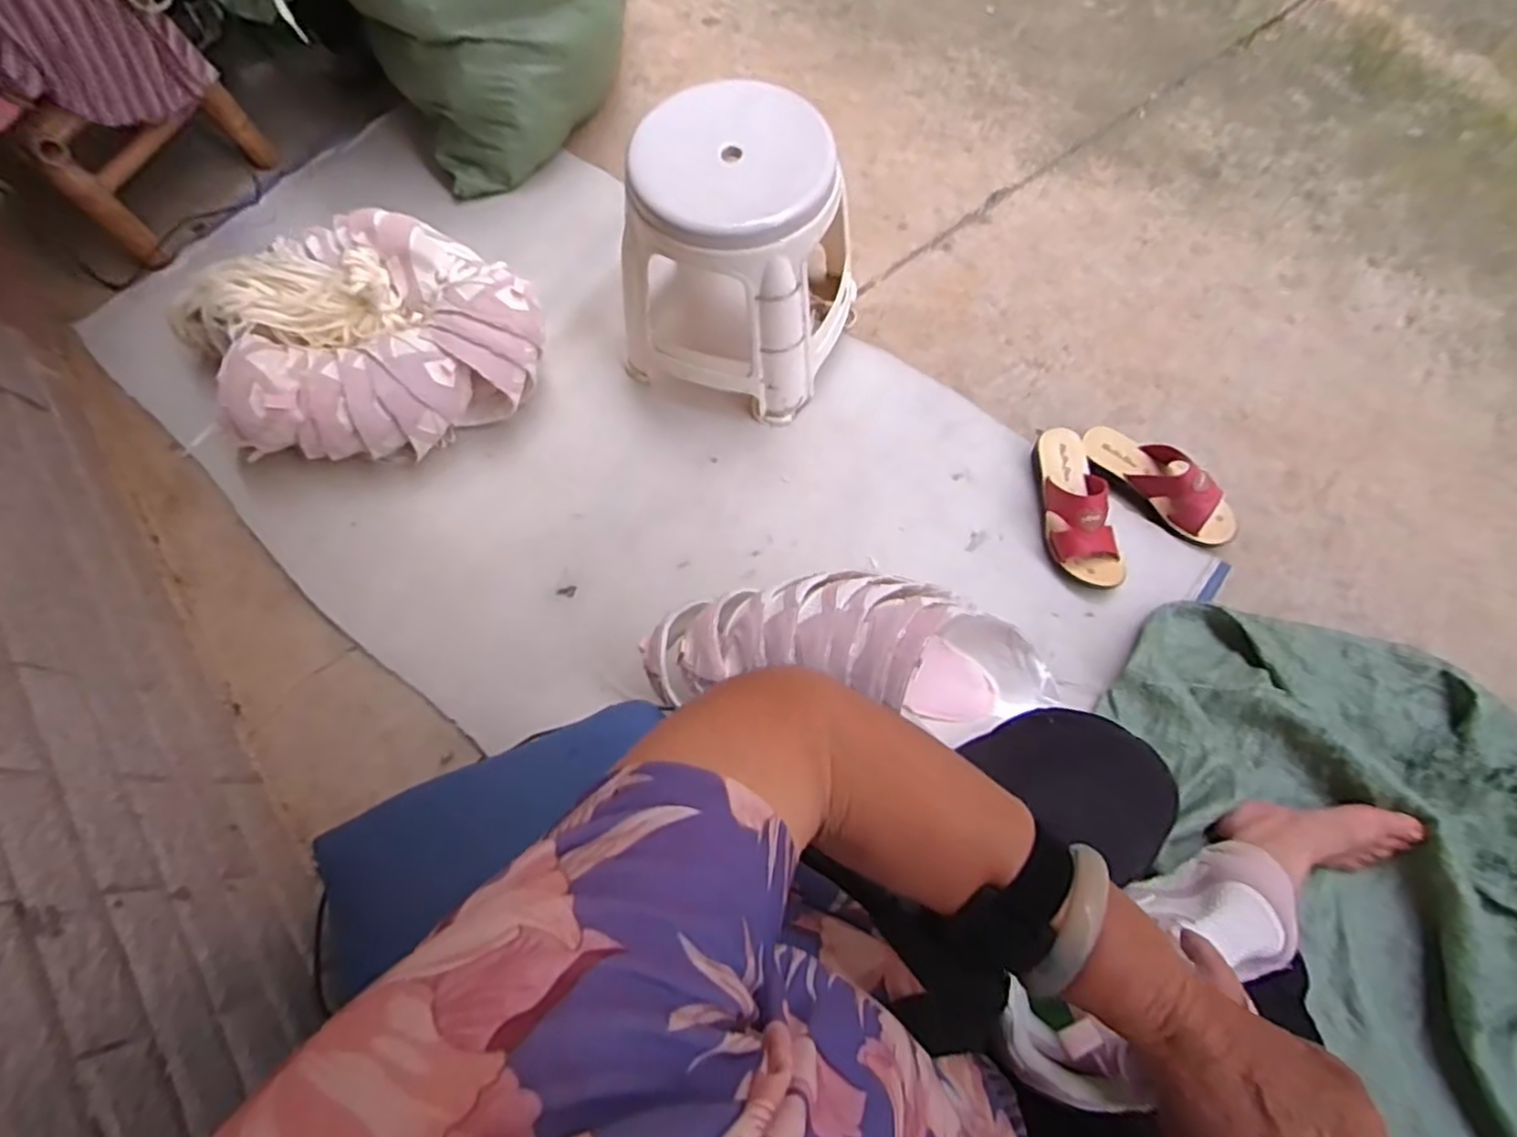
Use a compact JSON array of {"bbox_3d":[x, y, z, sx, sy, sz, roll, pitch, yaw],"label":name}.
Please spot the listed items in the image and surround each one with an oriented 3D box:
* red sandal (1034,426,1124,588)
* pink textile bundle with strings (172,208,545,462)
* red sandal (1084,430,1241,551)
[{"bbox_3d":[0.445,-0.091,1.003,0.087,0.075,0.236,-9,70,-4],"label":"red sandal"},{"bbox_3d":[-0.559,-0.327,1.025,0.413,0.176,0.389,-1,71,3],"label":"pink textile bundle with strings"},{"bbox_3d":[0.583,-0.126,1.032,0.244,0.084,0.088,36,73,12],"label":"red sandal"}]

